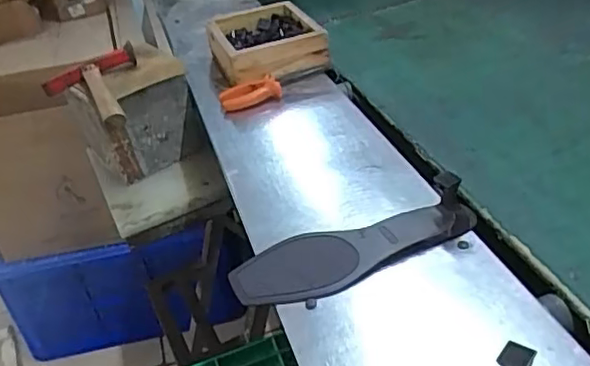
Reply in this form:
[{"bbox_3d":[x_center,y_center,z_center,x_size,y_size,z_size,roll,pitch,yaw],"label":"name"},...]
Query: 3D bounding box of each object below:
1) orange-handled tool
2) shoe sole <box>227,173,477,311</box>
[{"bbox_3d":[-0.064,-0.126,0.859,0.084,0.026,0.041,-16,34,-9],"label":"orange-handled tool"},{"bbox_3d":[0.049,0.044,0.547,0.214,0.057,0.083,-20,35,-17],"label":"shoe sole"}]

